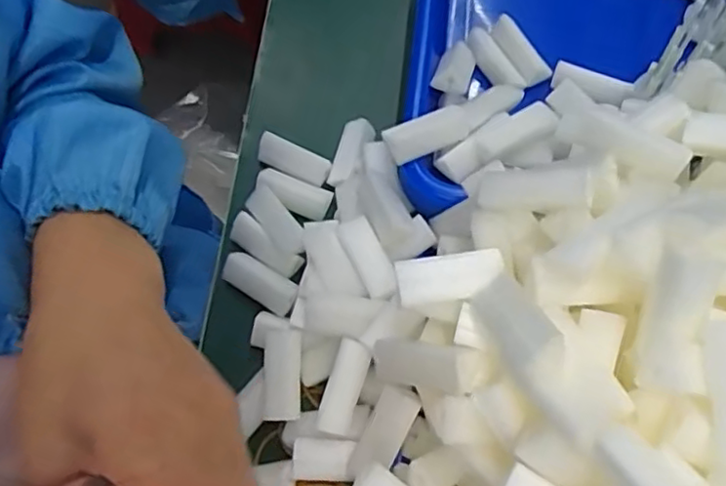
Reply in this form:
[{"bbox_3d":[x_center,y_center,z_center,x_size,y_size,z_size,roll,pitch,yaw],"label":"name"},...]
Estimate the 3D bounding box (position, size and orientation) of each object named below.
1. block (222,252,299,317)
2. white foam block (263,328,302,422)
[{"bbox_3d":[-0.059,0.022,0.360,0.046,0.012,0.018,31,70,12],"label":"block"},{"bbox_3d":[-0.041,0.069,0.334,0.021,0.013,0.046,-7,78,15],"label":"white foam block"}]

